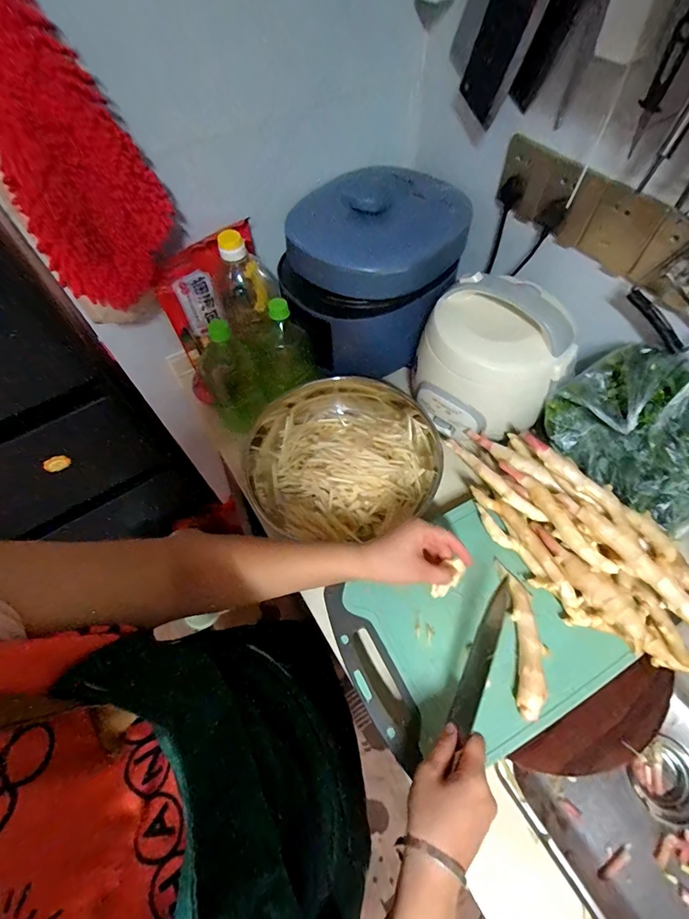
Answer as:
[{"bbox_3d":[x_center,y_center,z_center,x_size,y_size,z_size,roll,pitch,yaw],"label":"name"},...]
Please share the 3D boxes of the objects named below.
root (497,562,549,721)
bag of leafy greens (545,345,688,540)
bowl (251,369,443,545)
[{"bbox_3d":[0.224,0.219,0.498,0.039,0.027,0.179,3,60,4],"label":"root"},{"bbox_3d":[0.425,-0.033,0.542,0.154,0.138,0.267,-40,66,-19],"label":"bag of leafy greens"},{"bbox_3d":[0.001,-0.005,0.678,0.327,0.090,0.289,-23,62,-11],"label":"bowl"}]

